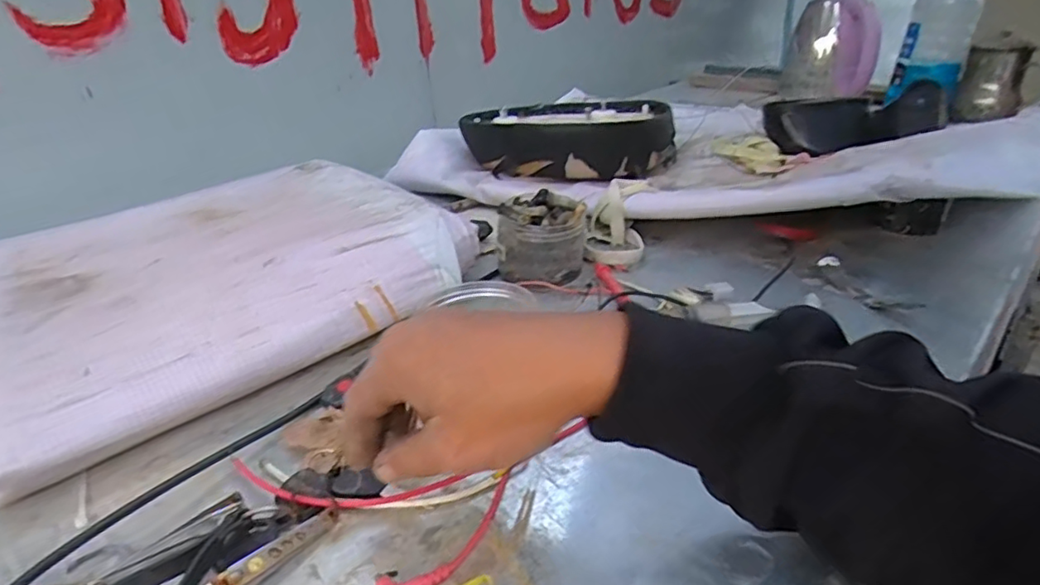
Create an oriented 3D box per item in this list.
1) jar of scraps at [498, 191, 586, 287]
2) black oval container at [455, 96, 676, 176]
[{"bbox_3d":[0.016,-0.054,0.566,0.062,0.062,0.069,-25,36,-36],"label":"jar of scraps"},{"bbox_3d":[0.079,-0.225,0.847,0.287,0.058,0.227,11,31,26],"label":"black oval container"}]

